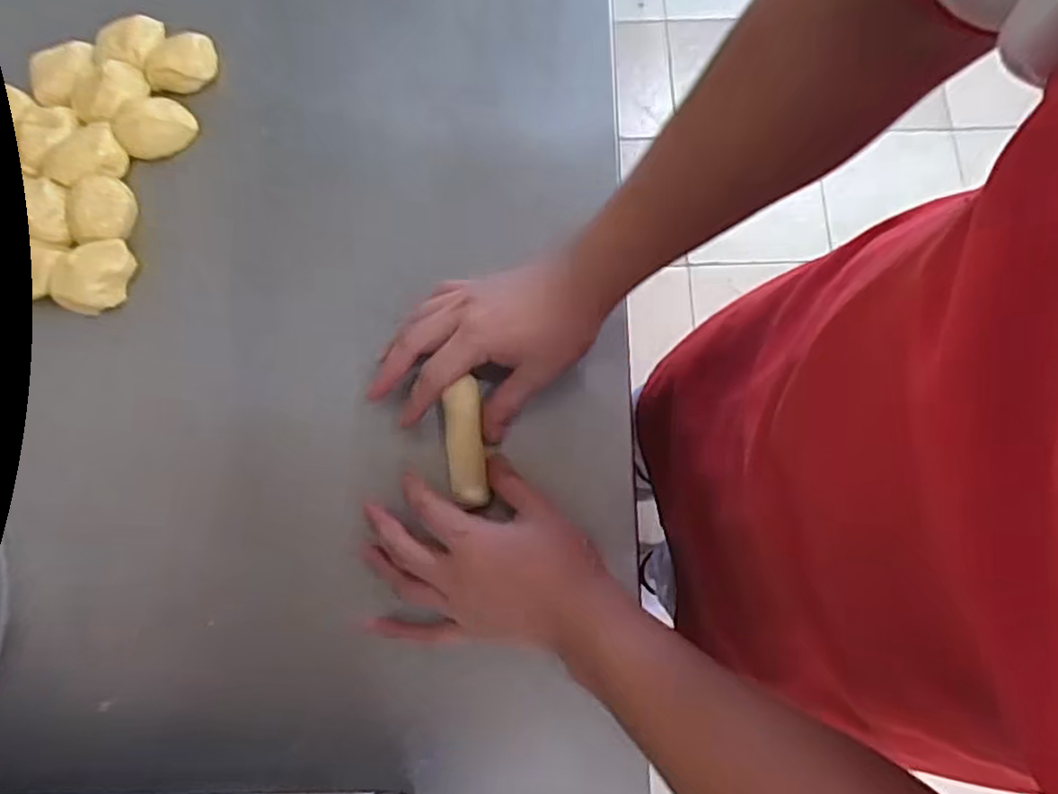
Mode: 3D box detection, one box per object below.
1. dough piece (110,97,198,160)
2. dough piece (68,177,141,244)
[{"bbox_3d":[-0.298,-0.220,0.553,0.059,0.027,0.046,-19,77,-3],"label":"dough piece"},{"bbox_3d":[-0.330,-0.143,0.542,0.050,0.024,0.054,-1,76,1],"label":"dough piece"}]

